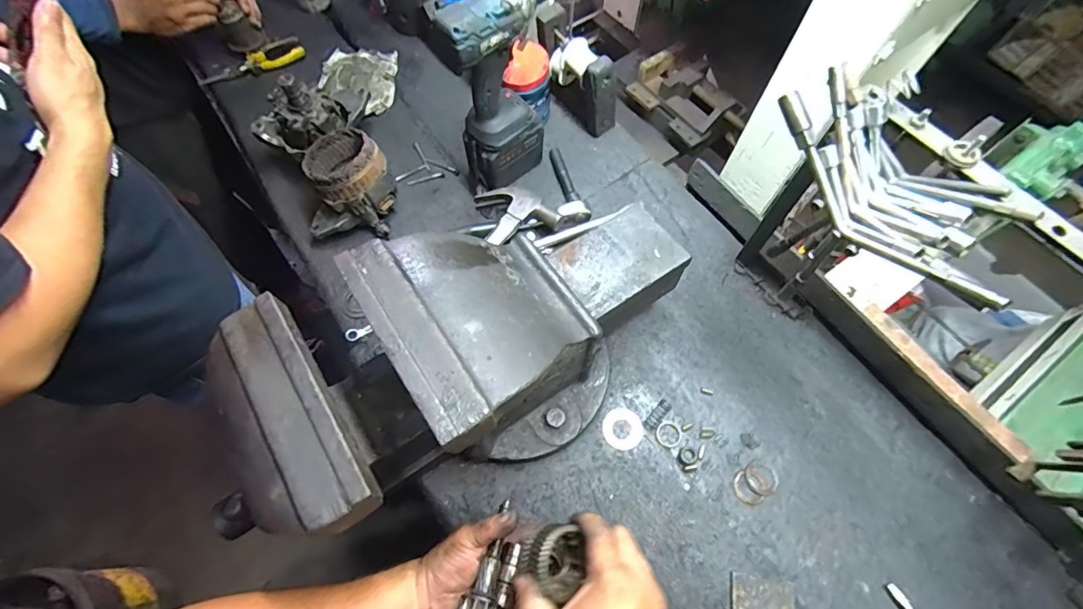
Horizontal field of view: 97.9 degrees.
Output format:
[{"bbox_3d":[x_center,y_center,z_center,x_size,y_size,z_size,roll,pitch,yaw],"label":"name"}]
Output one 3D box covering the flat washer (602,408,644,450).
[{"bbox_3d":[0.108,0.164,0.622,0.053,0.005,0.052,0,64,-1],"label":"flat washer"}]

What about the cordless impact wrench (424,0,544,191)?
[{"bbox_3d":[-0.030,-0.326,0.681,0.076,0.284,0.254,38,70,15],"label":"cordless impact wrench"}]

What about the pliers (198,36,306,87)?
[{"bbox_3d":[-0.559,-0.469,0.909,0.195,0.028,0.048,-22,68,-11],"label":"pliers"}]

